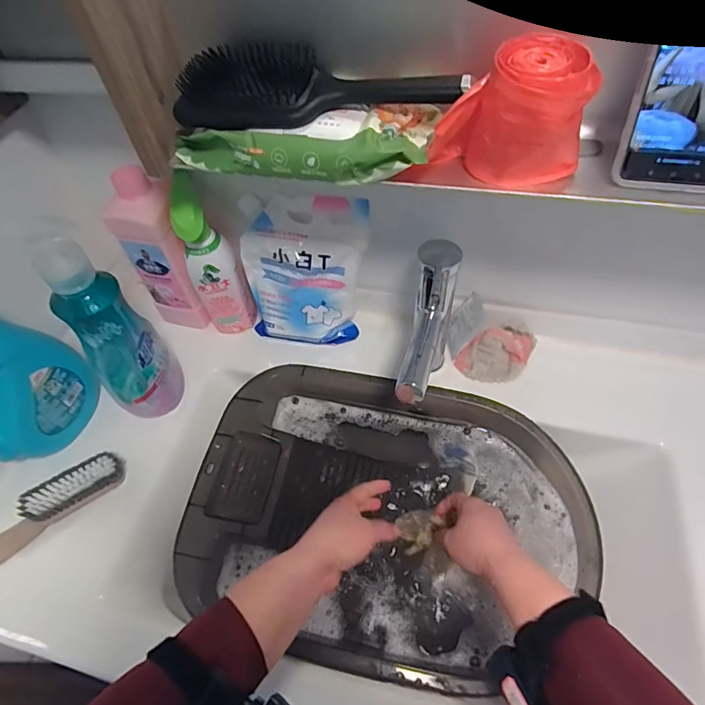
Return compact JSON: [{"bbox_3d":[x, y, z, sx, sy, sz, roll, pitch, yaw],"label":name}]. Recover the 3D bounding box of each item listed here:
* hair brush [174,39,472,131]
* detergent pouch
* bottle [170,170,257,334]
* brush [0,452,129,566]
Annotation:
[{"bbox_3d":[-0.038,-0.217,0.377,0.228,0.047,0.087,13,57,12],"label":"hair brush"},{"bbox_3d":[-0.064,-0.100,0.603,0.164,0.194,0.080,5,56,7],"label":"detergent pouch"},{"bbox_3d":[-0.189,-0.120,0.608,0.068,0.231,0.074,-24,57,-13],"label":"bottle"},{"bbox_3d":[-0.369,0.192,0.518,0.215,0.051,0.039,-36,60,-19],"label":"brush"}]

